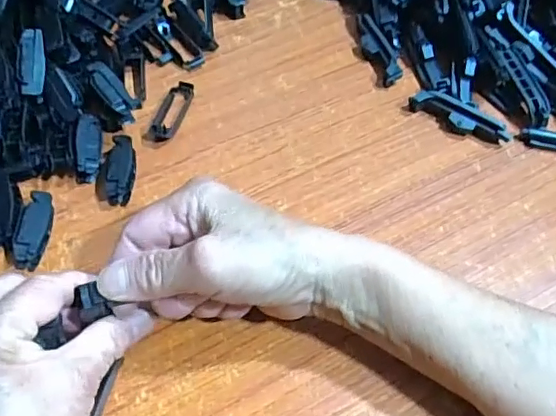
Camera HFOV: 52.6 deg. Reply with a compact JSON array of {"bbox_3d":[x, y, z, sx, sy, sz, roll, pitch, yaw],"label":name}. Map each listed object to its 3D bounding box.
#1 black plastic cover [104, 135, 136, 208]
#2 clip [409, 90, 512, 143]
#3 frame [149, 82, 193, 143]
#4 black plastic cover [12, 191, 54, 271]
[{"bbox_3d":[-0.106,-0.027,0.379,0.016,0.020,0.047,-1,58,-3],"label":"black plastic cover"},{"bbox_3d":[0.135,-0.067,0.417,0.073,0.019,0.017,33,62,17],"label":"clip"},{"bbox_3d":[-0.078,-0.072,0.413,0.018,0.010,0.056,16,59,7],"label":"frame"},{"bbox_3d":[-0.151,0.014,0.350,0.015,0.020,0.047,2,58,-1],"label":"black plastic cover"}]

